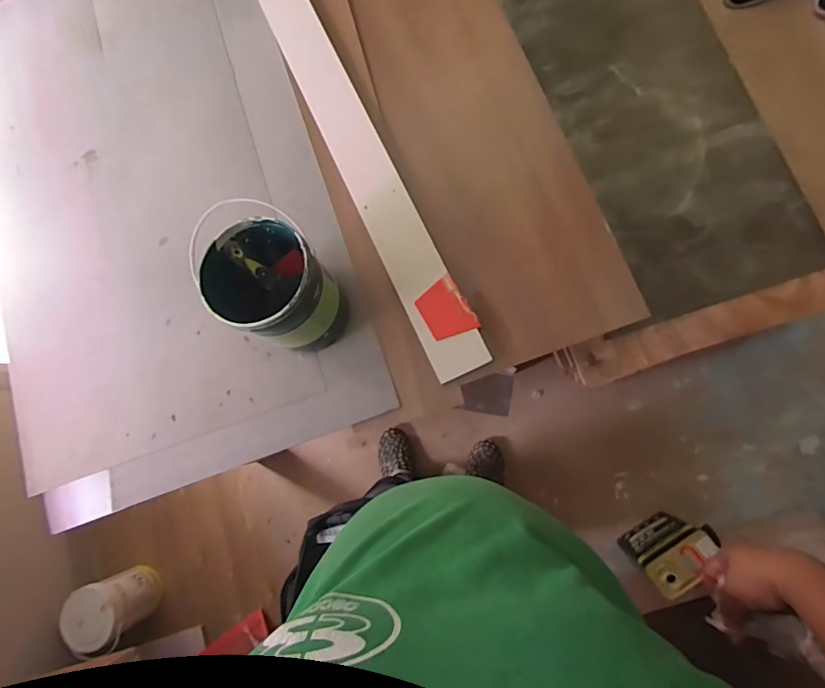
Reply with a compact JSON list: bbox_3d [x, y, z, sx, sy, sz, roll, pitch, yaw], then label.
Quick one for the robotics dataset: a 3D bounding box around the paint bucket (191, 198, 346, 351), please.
[{"bbox_3d":[-0.229,-0.095,0.784,0.187,0.224,0.170,-1,81,9],"label":"paint bucket"}]

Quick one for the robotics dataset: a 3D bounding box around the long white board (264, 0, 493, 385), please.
[{"bbox_3d":[-0.251,-0.704,0.973,0.104,0.035,1.719,-26,78,4],"label":"long white board"}]

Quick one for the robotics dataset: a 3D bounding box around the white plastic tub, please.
[{"bbox_3d":[-0.939,0.837,1.437,0.185,0.223,0.195,-1,81,9],"label":"white plastic tub"}]

